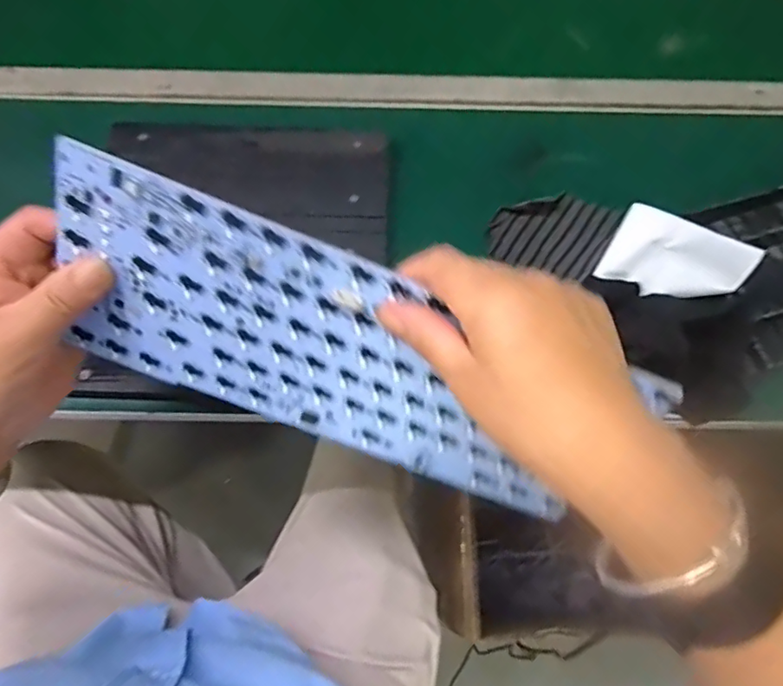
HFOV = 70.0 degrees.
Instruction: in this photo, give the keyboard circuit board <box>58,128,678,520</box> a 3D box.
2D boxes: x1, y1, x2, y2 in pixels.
[{"bbox_3d":[-0.023,0.011,0.295,0.298,0.121,0.004,22,37,-7],"label":"keyboard circuit board"}]

